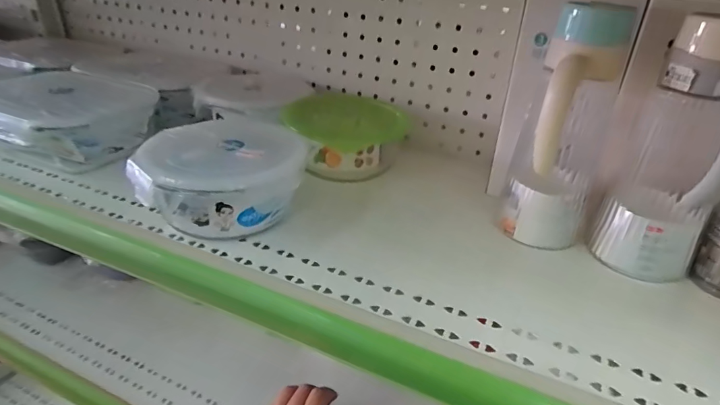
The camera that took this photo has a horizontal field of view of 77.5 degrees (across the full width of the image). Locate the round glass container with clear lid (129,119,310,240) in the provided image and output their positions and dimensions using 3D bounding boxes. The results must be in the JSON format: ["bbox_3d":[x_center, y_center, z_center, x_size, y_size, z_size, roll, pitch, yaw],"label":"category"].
[{"bbox_3d":[-0.130,-0.021,0.408,0.121,0.066,0.126,2,31,-1],"label":"round glass container with clear lid"}]

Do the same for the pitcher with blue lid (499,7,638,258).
[{"bbox_3d":[0.173,-0.055,0.380,0.074,0.192,0.086,17,34,23],"label":"pitcher with blue lid"}]

